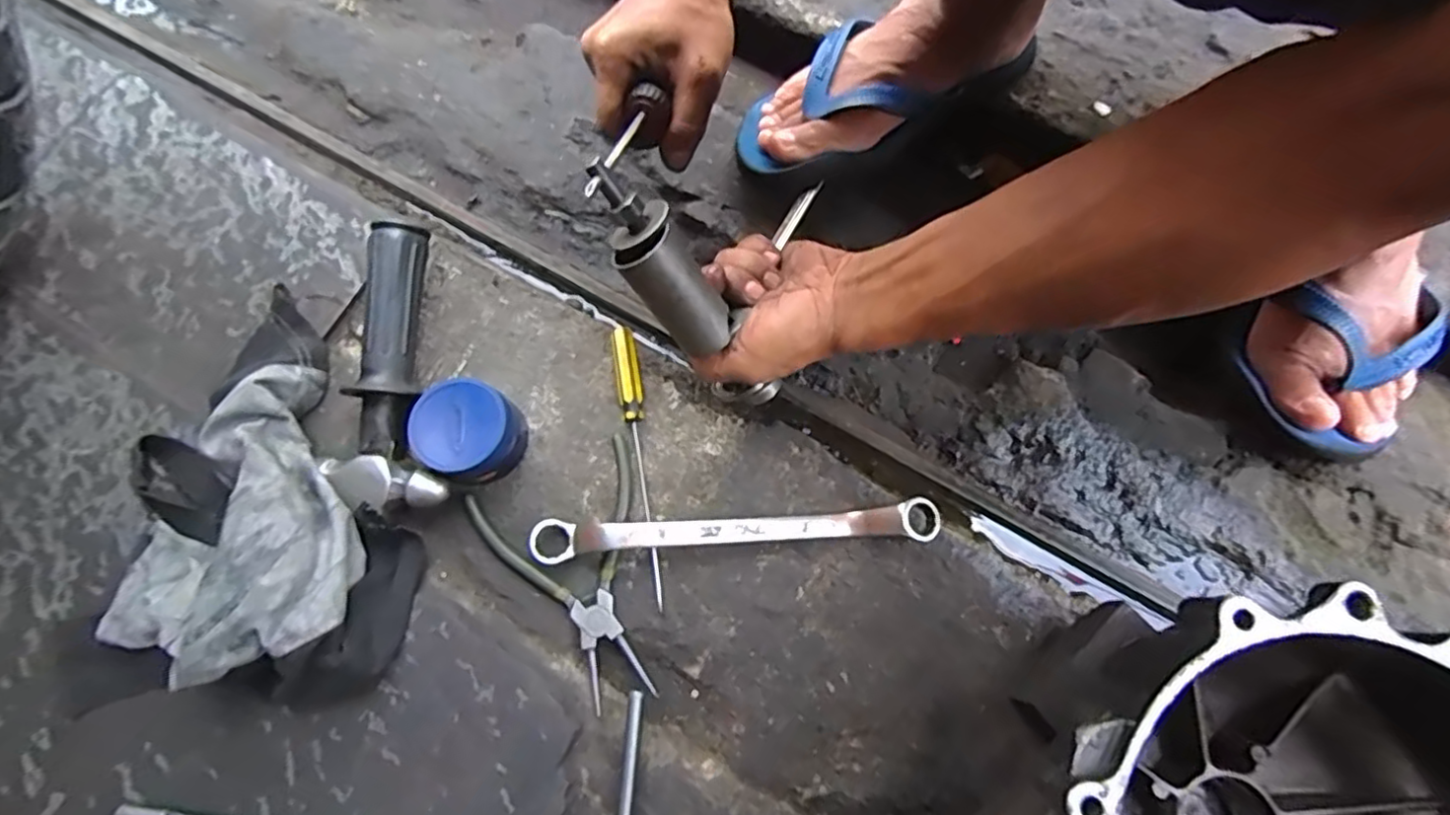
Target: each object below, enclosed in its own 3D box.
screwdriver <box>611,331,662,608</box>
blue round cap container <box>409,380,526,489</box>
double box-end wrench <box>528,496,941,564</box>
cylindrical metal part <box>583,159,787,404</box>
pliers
[{"bbox_3d":[-0.057,0.036,0.432,0.017,0.019,0.183,-10,75,2],"label":"screwdriver"},{"bbox_3d":[-0.164,0.018,0.426,0.063,0.045,0.060,-1,76,4],"label":"blue round cap container"},{"bbox_3d":[0.006,0.078,0.417,0.255,0.026,0.028,-3,76,4],"label":"double box-end wrench"},{"bbox_3d":[-0.029,-0.073,0.372,0.043,0.142,0.032,-42,33,-10],"label":"cylindrical metal part"},{"bbox_3d":[-0.092,0.109,0.416,0.107,0.011,0.153,-21,75,-1],"label":"pliers"}]

